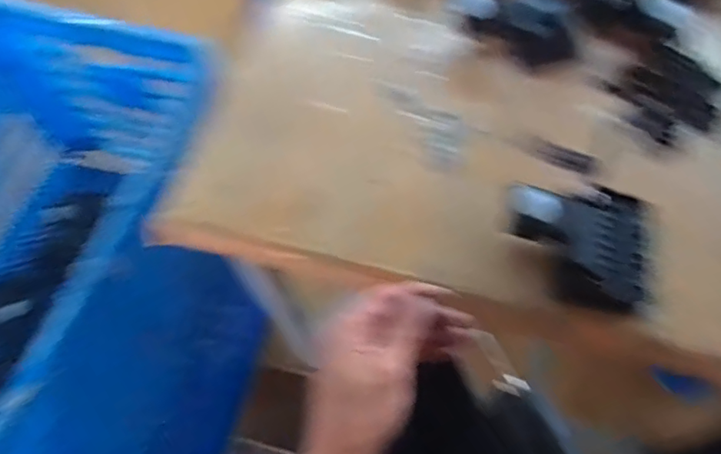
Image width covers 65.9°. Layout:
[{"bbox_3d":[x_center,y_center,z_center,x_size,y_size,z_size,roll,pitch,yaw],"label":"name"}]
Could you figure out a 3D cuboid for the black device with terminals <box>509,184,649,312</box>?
[{"bbox_3d":[0.185,0.005,0.467,0.125,0.059,0.104,13,65,9],"label":"black device with terminals"}]

